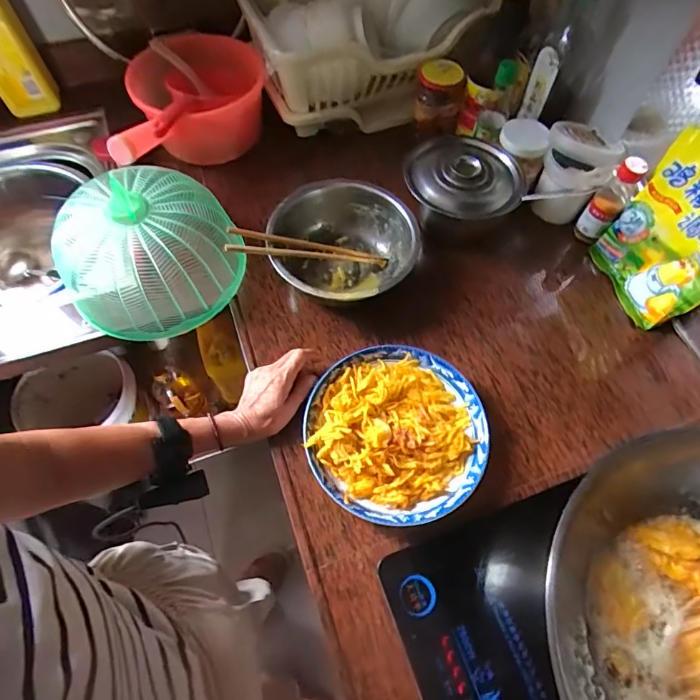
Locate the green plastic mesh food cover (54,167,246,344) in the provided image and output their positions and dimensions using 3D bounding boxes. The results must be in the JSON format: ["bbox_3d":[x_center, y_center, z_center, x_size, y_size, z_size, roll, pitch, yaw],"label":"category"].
[{"bbox_3d":[-0.278,-0.129,0.615,0.225,0.155,0.209,-34,68,-17],"label":"green plastic mesh food cover"}]

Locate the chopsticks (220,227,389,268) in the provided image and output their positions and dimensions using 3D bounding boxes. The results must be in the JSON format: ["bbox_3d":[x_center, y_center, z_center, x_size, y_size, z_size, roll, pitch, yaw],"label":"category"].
[{"bbox_3d":[-0.052,-0.137,0.616,0.234,0.017,0.037,2,60,-28],"label":"chopsticks"}]

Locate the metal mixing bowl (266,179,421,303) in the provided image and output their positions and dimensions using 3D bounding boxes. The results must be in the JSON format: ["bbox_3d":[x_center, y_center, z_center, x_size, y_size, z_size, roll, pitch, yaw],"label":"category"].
[{"bbox_3d":[-0.012,-0.141,0.630,0.192,0.076,0.200,0,63,-1],"label":"metal mixing bowl"}]

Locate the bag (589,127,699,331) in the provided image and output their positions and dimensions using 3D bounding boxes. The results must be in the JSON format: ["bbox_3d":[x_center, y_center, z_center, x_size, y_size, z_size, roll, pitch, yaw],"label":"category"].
[{"bbox_3d":[0.420,-0.149,0.567,0.053,0.226,0.166,-15,64,-8],"label":"bag"}]

